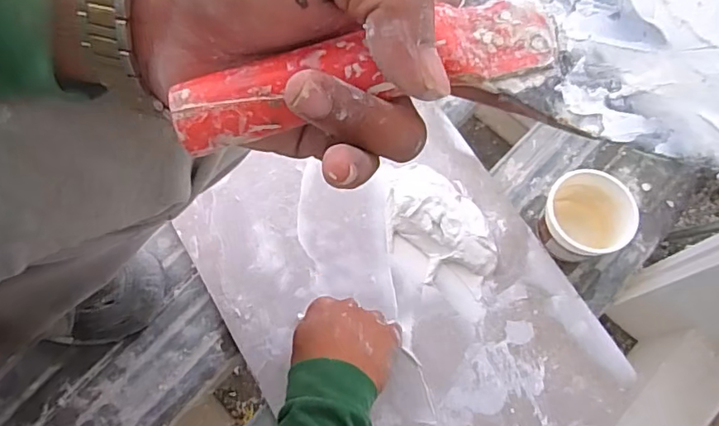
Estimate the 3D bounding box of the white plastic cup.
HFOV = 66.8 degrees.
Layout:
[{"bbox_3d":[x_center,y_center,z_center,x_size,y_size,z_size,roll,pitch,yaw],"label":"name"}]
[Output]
[{"bbox_3d":[0.251,0.006,0.609,0.098,0.072,0.087,-12,71,-3],"label":"white plastic cup"}]

